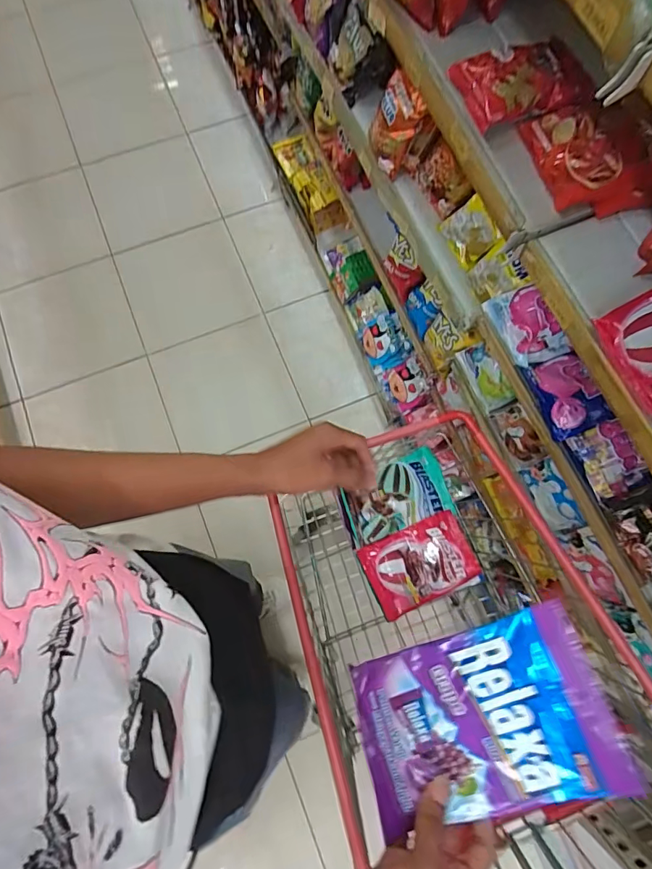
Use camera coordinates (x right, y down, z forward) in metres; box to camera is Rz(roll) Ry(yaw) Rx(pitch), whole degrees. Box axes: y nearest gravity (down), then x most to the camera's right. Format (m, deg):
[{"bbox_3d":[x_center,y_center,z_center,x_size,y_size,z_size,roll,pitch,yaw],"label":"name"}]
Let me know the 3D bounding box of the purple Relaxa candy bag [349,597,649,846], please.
[{"bbox_3d":[0.123,0.234,0.381,0.195,0.020,0.132,-20,69,9],"label":"purple Relaxa candy bag"}]

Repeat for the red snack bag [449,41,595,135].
[{"bbox_3d":[0.271,-0.485,0.637,0.161,0.043,0.117,-15,76,-5],"label":"red snack bag"}]

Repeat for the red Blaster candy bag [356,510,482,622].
[{"bbox_3d":[0.172,0.237,0.856,0.192,0.024,0.131,-23,77,-7],"label":"red Blaster candy bag"}]

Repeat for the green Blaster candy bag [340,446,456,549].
[{"bbox_3d":[0.133,0.115,0.873,0.198,0.043,0.126,-18,77,-6],"label":"green Blaster candy bag"}]

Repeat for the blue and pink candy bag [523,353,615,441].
[{"bbox_3d":[0.357,-0.060,0.692,0.078,0.021,0.122,-22,67,18],"label":"blue and pink candy bag"}]

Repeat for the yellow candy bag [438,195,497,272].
[{"bbox_3d":[0.254,-0.352,0.823,0.028,0.081,0.103,-12,74,-45],"label":"yellow candy bag"}]

